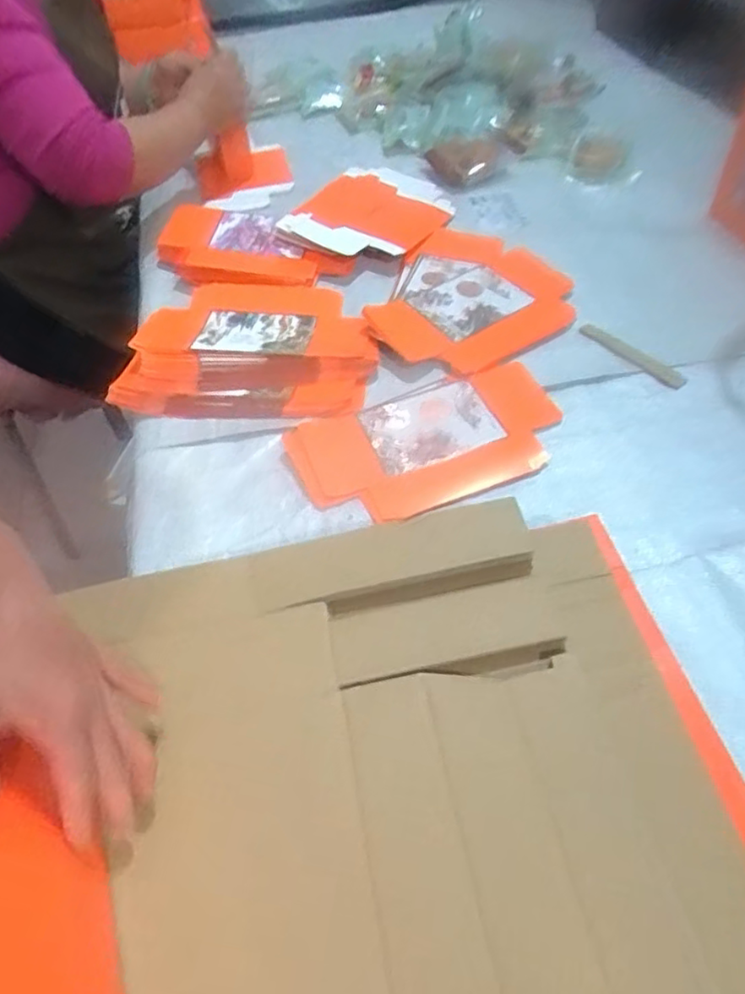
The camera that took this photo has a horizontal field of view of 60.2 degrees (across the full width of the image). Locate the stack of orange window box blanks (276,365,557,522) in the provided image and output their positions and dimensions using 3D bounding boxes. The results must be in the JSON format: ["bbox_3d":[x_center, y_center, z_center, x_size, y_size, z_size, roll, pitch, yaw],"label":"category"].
[{"bbox_3d":[0.057,-0.054,0.623,0.260,0.009,0.143,-17,51,-9],"label":"stack of orange window box blanks"}]

